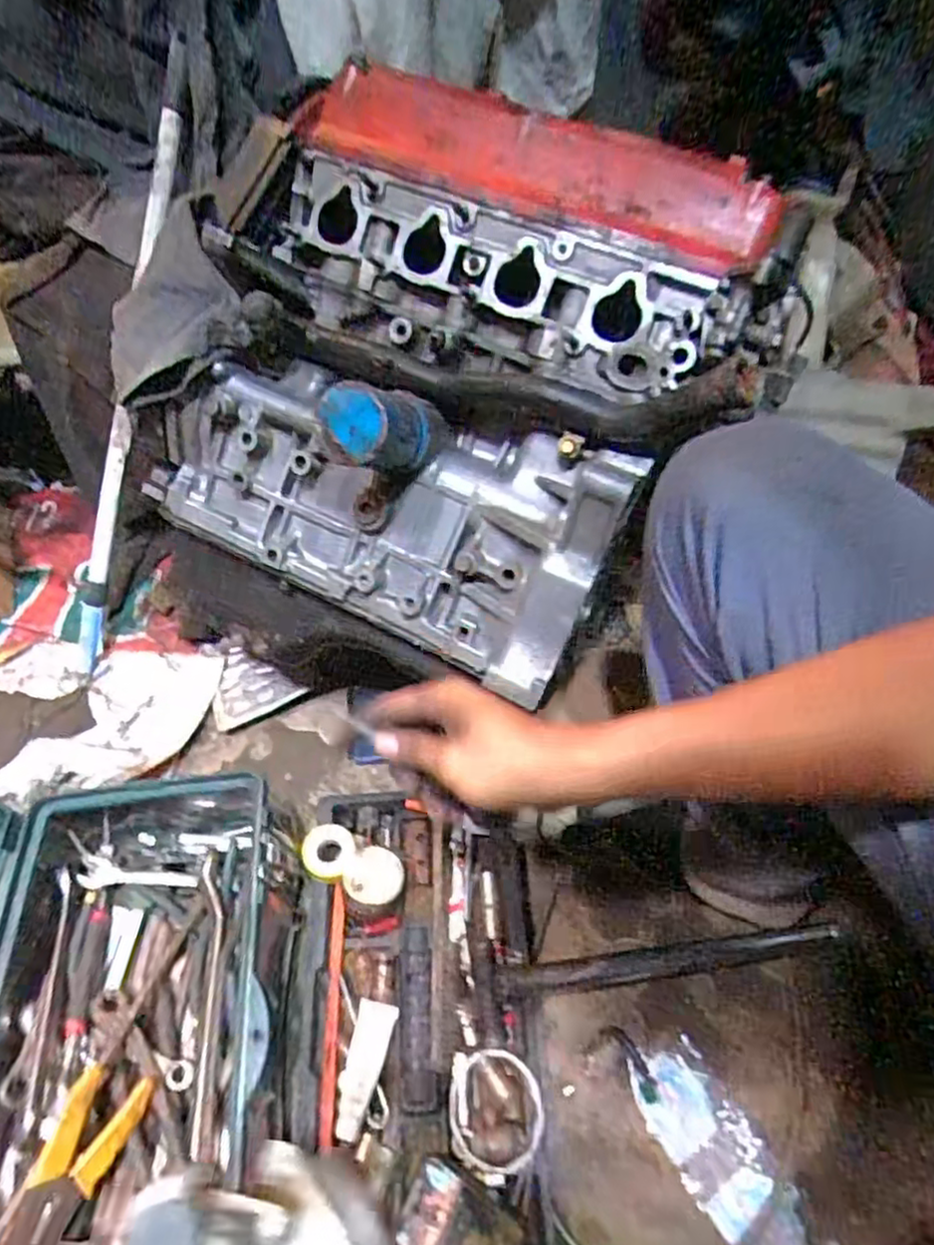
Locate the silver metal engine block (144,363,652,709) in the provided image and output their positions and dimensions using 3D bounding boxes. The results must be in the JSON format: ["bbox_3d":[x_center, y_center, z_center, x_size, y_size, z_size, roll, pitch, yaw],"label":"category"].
[{"bbox_3d":[-0.094,-0.115,0.657,0.451,0.154,0.234,24,102,12],"label":"silver metal engine block"}]

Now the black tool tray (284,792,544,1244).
[{"bbox_3d":[-0.047,0.359,0.631,0.214,0.068,0.406,-3,54,1],"label":"black tool tray"}]

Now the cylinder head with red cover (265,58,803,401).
[{"bbox_3d":[0.056,-0.345,0.639,0.465,0.216,0.148,16,17,15],"label":"cylinder head with red cover"}]

